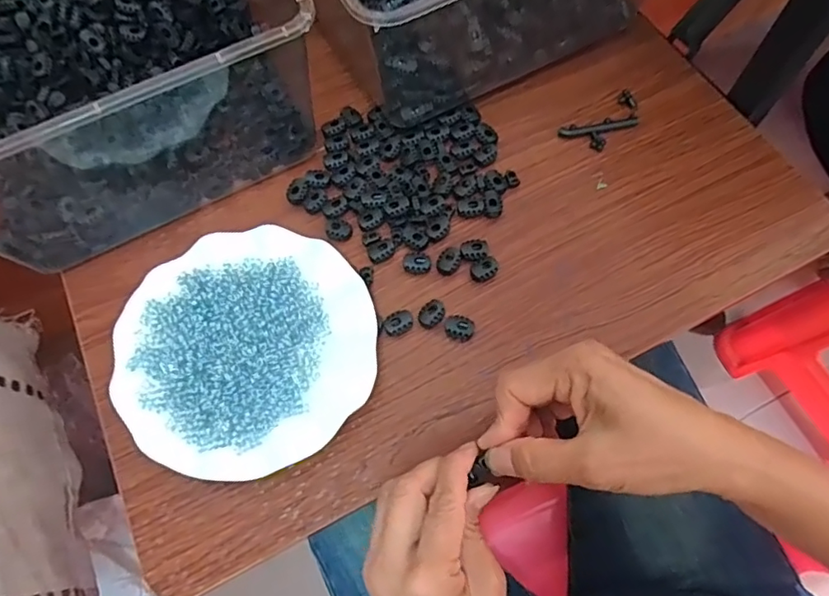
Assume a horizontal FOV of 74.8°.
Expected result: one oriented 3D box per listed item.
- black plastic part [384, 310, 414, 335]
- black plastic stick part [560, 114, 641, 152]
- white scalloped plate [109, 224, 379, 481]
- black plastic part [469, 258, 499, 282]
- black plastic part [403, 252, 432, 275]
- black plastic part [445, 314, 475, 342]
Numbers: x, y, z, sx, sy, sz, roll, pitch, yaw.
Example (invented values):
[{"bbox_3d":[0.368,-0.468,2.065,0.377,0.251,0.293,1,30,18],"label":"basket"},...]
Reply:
[{"bbox_3d":[-0.012,0.019,0.411,0.022,0.012,0.014,-23,70,-6],"label":"black plastic part"},{"bbox_3d":[0.164,-0.144,0.476,0.067,0.005,0.030,-11,69,-2],"label":"black plastic stick part"},{"bbox_3d":[-0.121,0.035,0.402,0.179,0.032,0.181,-1,69,2],"label":"white scalloped plate"},{"bbox_3d":[0.056,-0.023,0.427,0.023,0.008,0.015,-22,70,-6],"label":"black plastic part"},{"bbox_3d":[0.002,-0.029,0.431,0.021,0.008,0.017,3,69,4],"label":"black plastic part"},{"bbox_3d":[0.035,0.022,0.412,0.021,0.009,0.020,19,71,10],"label":"black plastic part"}]

